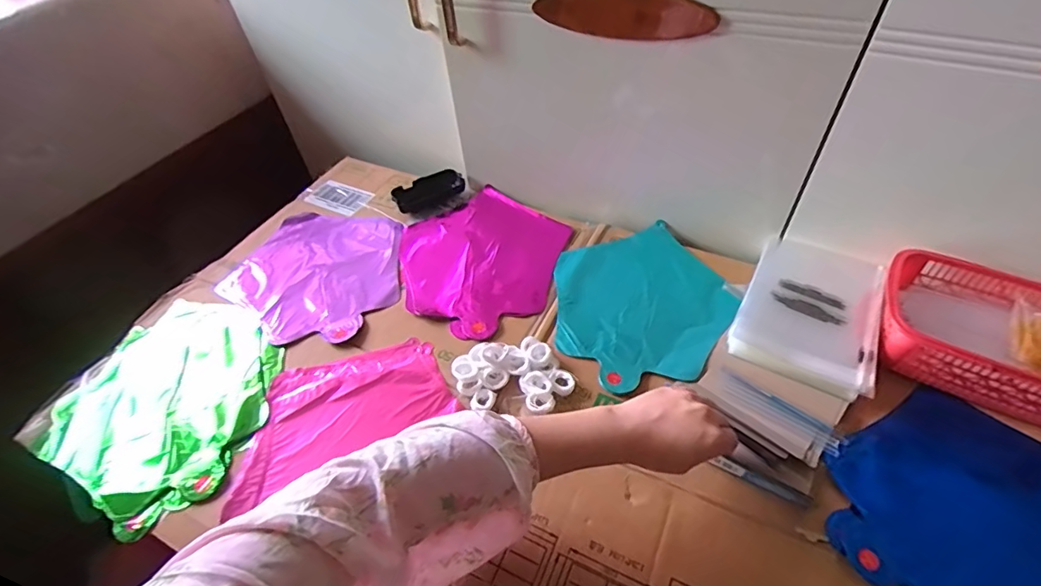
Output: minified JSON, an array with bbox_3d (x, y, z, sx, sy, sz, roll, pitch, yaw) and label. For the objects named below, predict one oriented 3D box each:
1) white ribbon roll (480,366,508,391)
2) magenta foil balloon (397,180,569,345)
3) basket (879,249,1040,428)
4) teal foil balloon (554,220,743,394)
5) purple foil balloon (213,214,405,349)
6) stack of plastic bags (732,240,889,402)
[{"bbox_3d":[-0.028,0.093,0.544,0.028,0.014,0.023,6,49,9],"label":"white ribbon roll"},{"bbox_3d":[-0.060,-0.050,0.685,0.221,0.005,0.254,11,51,14],"label":"magenta foil balloon"},{"bbox_3d":[0.485,0.050,0.517,0.216,0.078,0.150,26,56,25],"label":"basket"},{"bbox_3d":[0.145,0.010,0.616,0.217,0.008,0.223,-17,50,-10],"label":"teal foil balloon"},{"bbox_3d":[-0.269,-0.037,0.690,0.245,0.006,0.225,-2,49,3],"label":"purple foil balloon"},{"bbox_3d":[0.331,0.023,0.574,0.137,0.033,0.190,24,55,23],"label":"stack of plastic bags"}]

